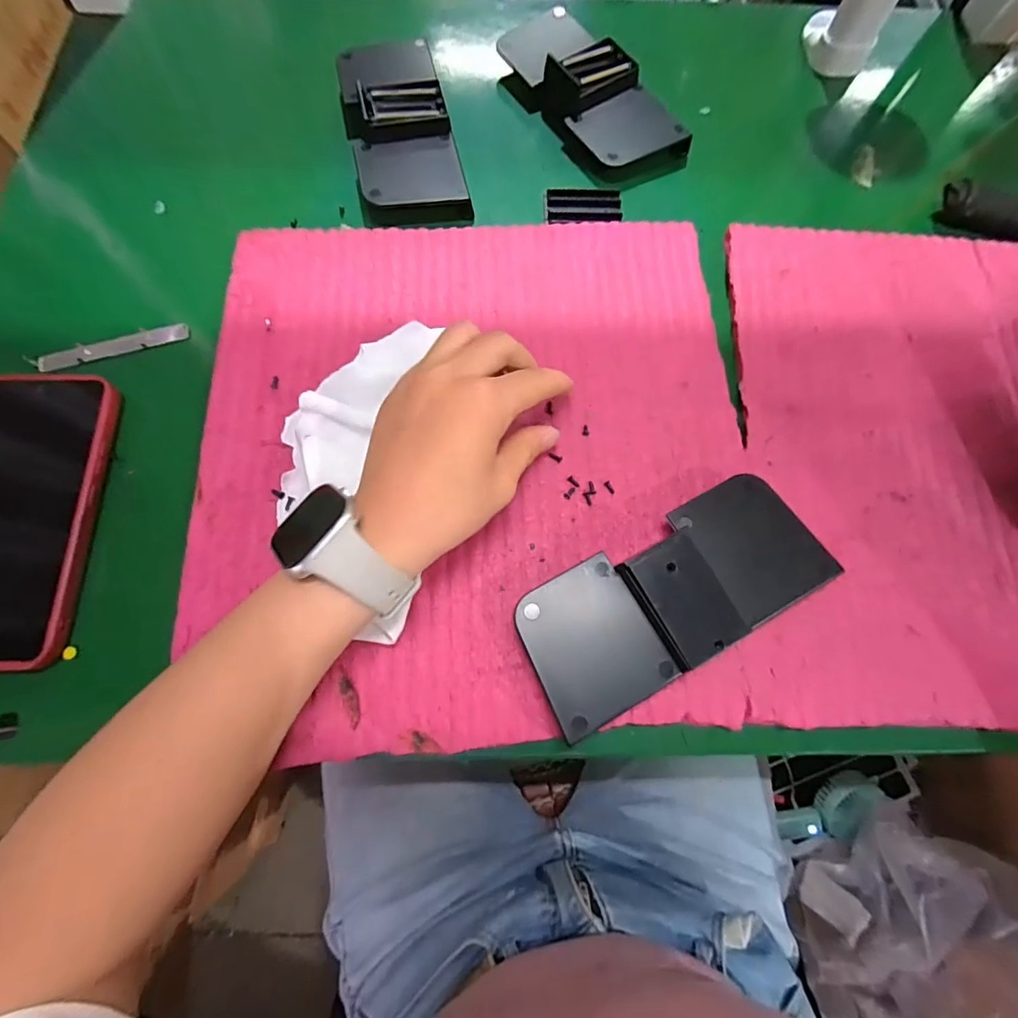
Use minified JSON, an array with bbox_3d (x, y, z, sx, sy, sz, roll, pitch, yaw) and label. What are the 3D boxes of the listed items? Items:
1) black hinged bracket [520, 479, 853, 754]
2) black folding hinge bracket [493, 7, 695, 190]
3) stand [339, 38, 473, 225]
[{"bbox_3d":[0.085,0.043,0.257,0.161,0.032,0.069,-27,74,-10],"label":"black hinged bracket"},{"bbox_3d":[0.059,-0.318,0.378,0.075,0.031,0.161,-34,76,-11],"label":"black folding hinge bracket"},{"bbox_3d":[-0.079,-0.275,0.358,0.070,0.028,0.148,-15,73,-6],"label":"stand"}]

